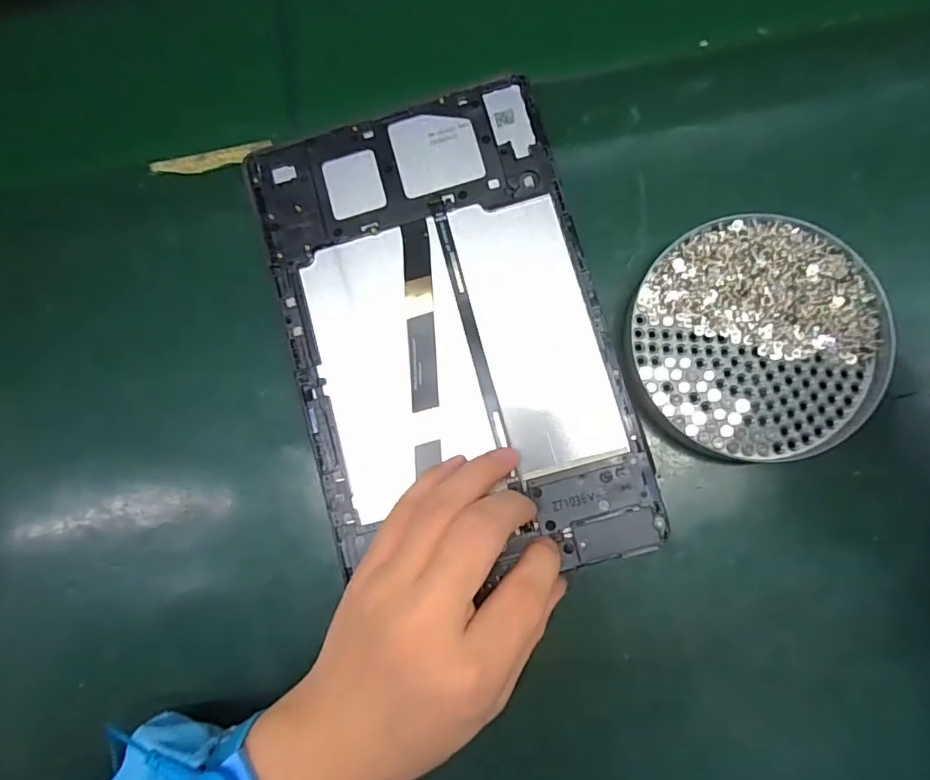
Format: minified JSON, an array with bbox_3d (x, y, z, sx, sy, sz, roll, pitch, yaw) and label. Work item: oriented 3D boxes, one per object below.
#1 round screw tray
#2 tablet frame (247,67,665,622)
[{"bbox_3d":[0.136,-0.024,0.263,0.109,0.021,0.110,0,85,5],"label":"round screw tray"},{"bbox_3d":[-0.009,-0.027,0.266,0.149,0.009,0.231,-15,84,3],"label":"tablet frame"}]

